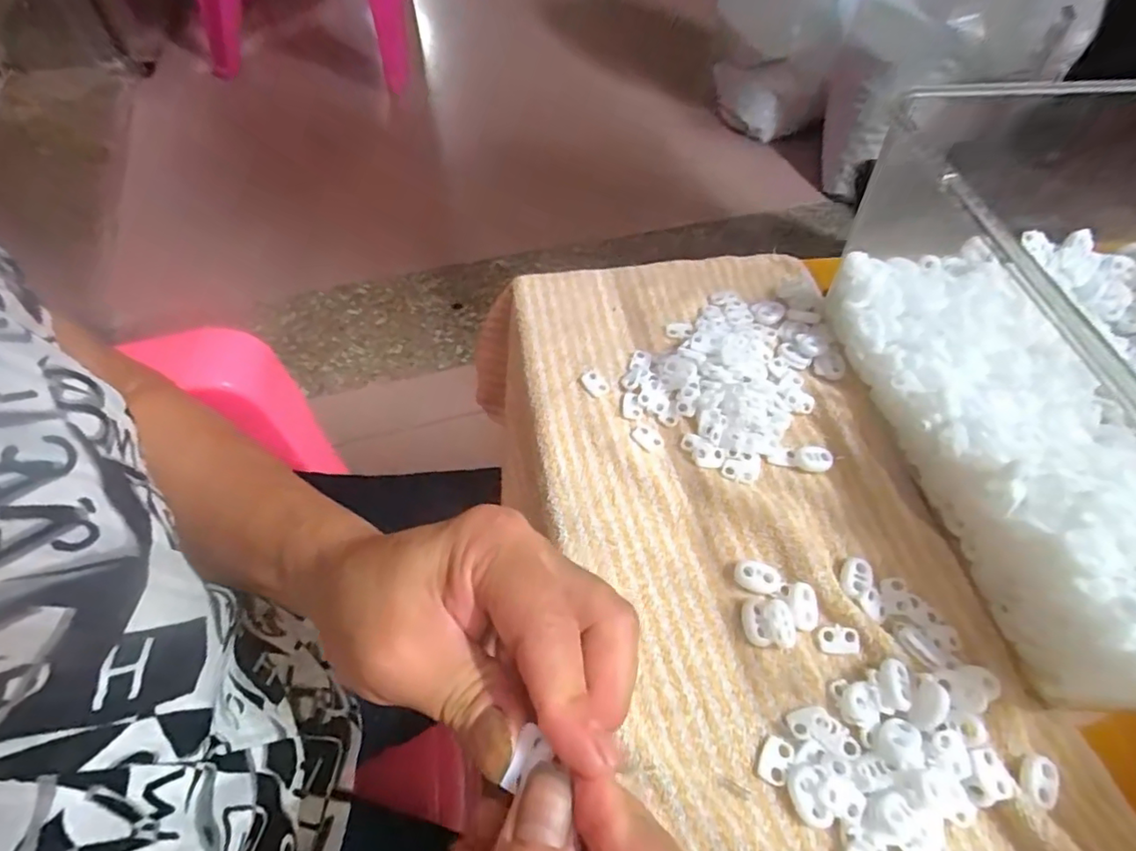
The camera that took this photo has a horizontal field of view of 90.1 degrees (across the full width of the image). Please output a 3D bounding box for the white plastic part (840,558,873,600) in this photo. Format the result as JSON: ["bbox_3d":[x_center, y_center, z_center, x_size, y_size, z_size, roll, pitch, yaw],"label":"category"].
[{"bbox_3d":[0.149,0.079,0.292,0.014,0.004,0.022,23,62,8],"label":"white plastic part"}]

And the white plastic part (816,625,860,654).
[{"bbox_3d":[0.132,0.105,0.278,0.019,0.005,0.012,6,61,-2],"label":"white plastic part"}]

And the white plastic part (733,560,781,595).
[{"bbox_3d":[0.097,0.078,0.291,0.022,0.004,0.015,15,61,3],"label":"white plastic part"}]

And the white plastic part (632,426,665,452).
[{"bbox_3d":[0.047,0.007,0.334,0.012,0.004,0.018,-36,70,-22],"label":"white plastic part"}]

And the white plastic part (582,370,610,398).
[{"bbox_3d":[0.017,-0.026,0.355,0.012,0.004,0.020,-36,70,-22],"label":"white plastic part"}]

